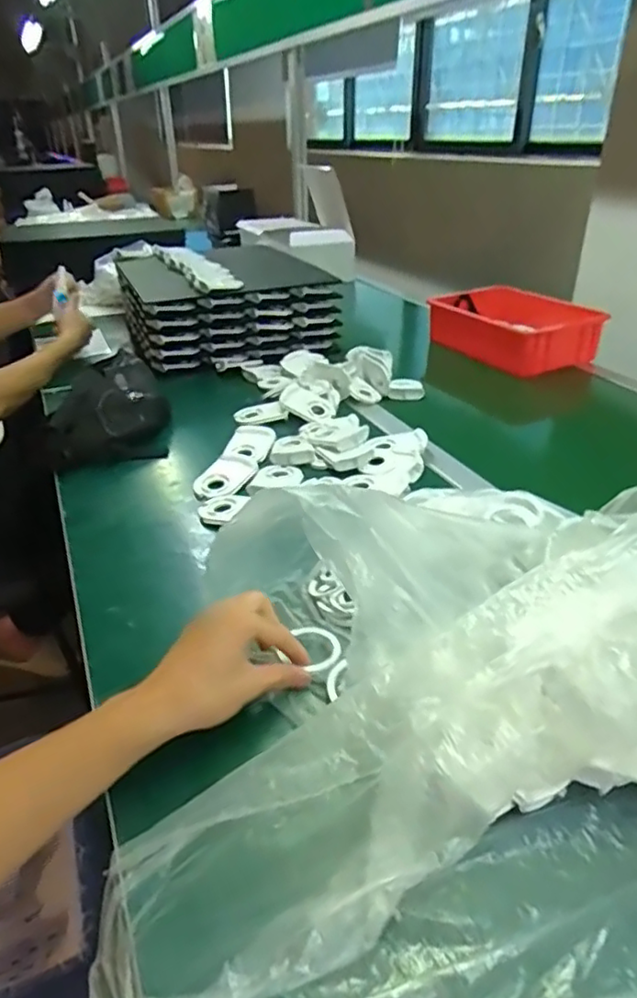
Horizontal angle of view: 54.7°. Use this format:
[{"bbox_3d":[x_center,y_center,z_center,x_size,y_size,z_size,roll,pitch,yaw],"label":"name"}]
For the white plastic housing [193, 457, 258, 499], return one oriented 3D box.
[{"bbox_3d":[-0.115,-0.028,0.764,0.057,0.014,0.088,13,34,22],"label":"white plastic housing"}]

